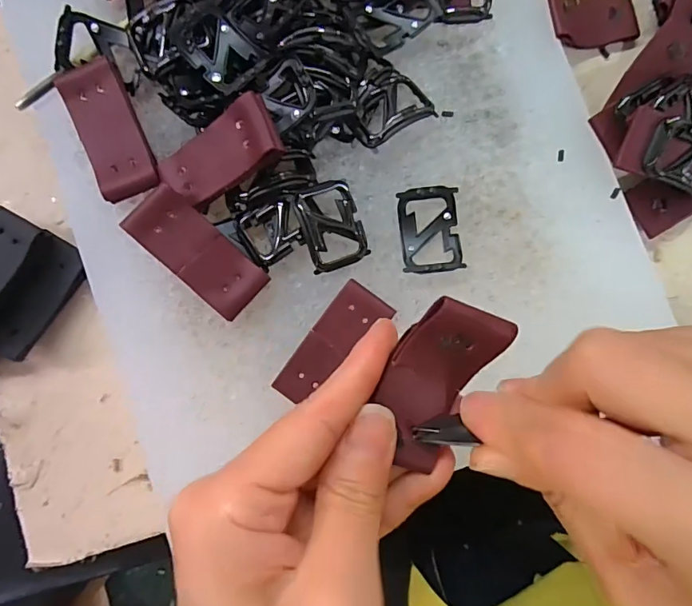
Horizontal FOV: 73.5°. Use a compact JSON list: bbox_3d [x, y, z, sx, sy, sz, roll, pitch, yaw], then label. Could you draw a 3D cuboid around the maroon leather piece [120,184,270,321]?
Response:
[{"bbox_3d":[-0.065,-0.022,0.205,0.061,0.004,0.027,43,75,-9],"label":"maroon leather piece"}]

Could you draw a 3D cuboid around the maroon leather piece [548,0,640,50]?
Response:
[{"bbox_3d":[0.126,-0.148,0.233,0.054,0.019,0.030,-15,88,-1],"label":"maroon leather piece"}]

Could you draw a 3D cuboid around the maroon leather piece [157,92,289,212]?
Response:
[{"bbox_3d":[-0.056,-0.064,0.204,0.058,0.008,0.028,-23,86,25],"label":"maroon leather piece"}]

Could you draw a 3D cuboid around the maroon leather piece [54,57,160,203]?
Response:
[{"bbox_3d":[-0.112,-0.083,0.218,0.027,0.007,0.066,-23,88,-1],"label":"maroon leather piece"}]

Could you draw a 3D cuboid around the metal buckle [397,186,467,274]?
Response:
[{"bbox_3d":[0.039,-0.034,0.217,0.027,0.011,0.039,-4,87,0],"label":"metal buckle"}]

